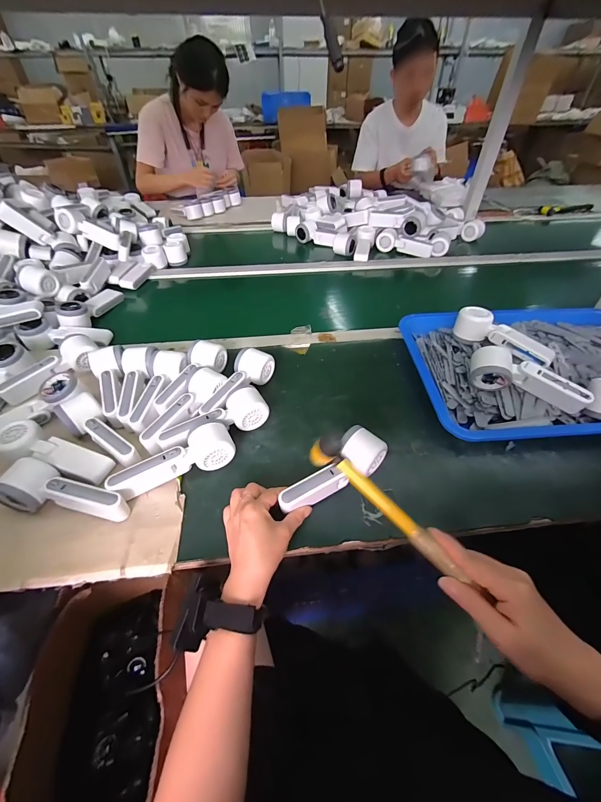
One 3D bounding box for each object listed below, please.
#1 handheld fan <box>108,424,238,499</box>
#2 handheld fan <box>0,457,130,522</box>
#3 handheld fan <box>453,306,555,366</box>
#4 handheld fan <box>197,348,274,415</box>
[{"bbox_3d":[-0.177,0.081,0.457,0.164,0.053,0.061,-17,49,-14],"label":"handheld fan"},{"bbox_3d":[-0.300,0.124,0.413,0.153,0.058,0.058,13,49,14],"label":"handheld fan"},{"bbox_3d":[0.355,-0.110,0.568,0.165,0.048,0.056,31,54,27],"label":"handheld fan"},{"bbox_3d":[-0.109,-0.026,0.556,0.055,0.056,0.157,21,51,20],"label":"handheld fan"}]

